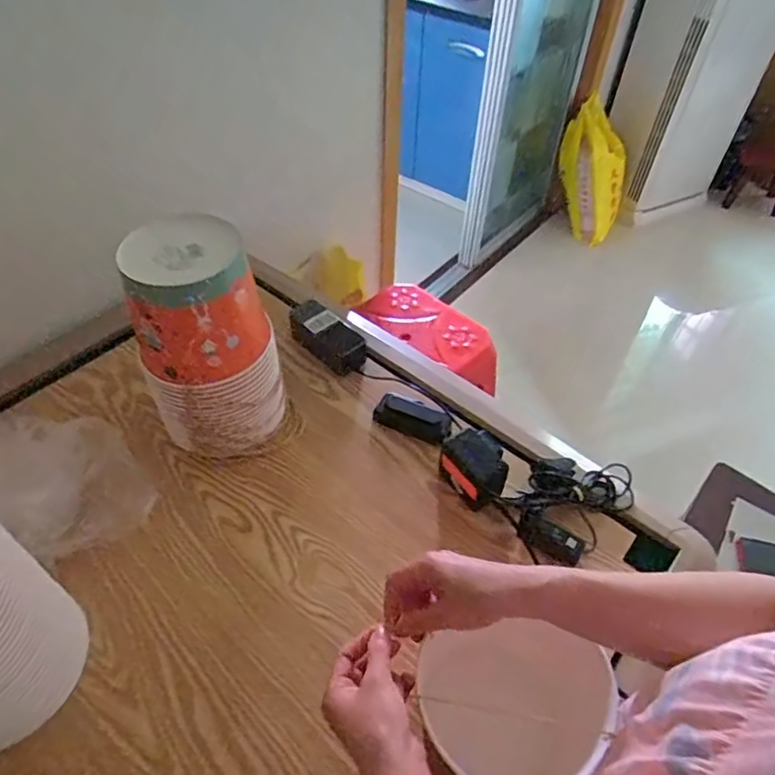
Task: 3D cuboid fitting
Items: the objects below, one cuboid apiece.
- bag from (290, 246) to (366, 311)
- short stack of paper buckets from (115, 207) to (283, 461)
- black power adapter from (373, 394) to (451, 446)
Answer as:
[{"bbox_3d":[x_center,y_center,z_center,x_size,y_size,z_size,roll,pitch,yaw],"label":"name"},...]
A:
[{"bbox_3d":[-0.130,-0.246,1.292,0.163,0.095,0.072,10,48,5],"label":"bag"},{"bbox_3d":[-0.209,-0.044,0.699,0.149,0.270,0.131,-11,49,-13],"label":"short stack of paper buckets"},{"bbox_3d":[0.036,0.042,0.793,0.104,0.030,0.044,21,50,16],"label":"black power adapter"}]

